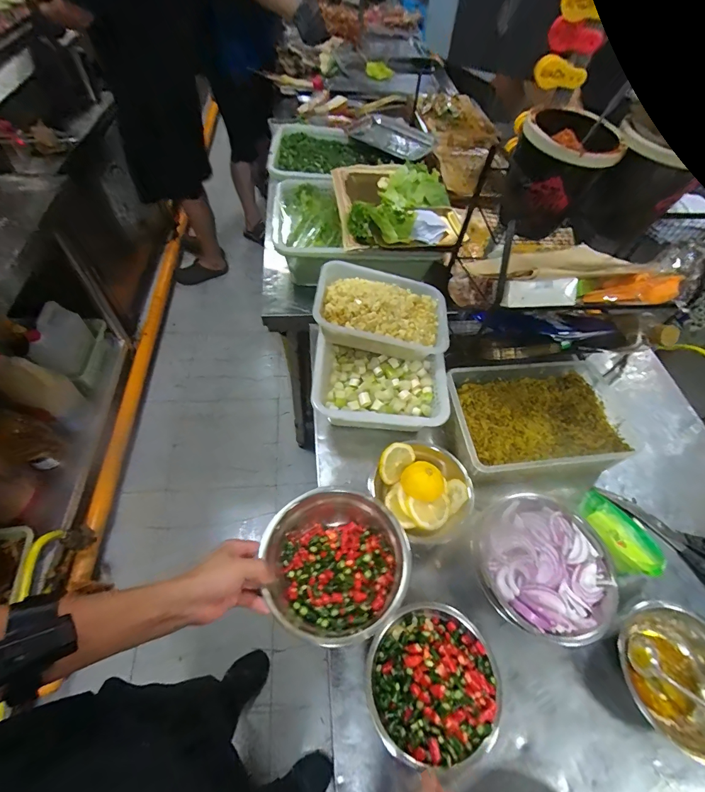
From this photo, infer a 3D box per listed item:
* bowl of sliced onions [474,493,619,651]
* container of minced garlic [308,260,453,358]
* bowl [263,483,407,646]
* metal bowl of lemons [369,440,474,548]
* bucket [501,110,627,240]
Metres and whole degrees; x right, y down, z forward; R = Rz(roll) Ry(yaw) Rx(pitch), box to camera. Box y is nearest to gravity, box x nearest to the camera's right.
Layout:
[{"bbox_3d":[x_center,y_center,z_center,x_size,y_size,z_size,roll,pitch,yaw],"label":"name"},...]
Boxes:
[{"bbox_3d":[0.273,0.249,0.548,0.171,0.078,0.193,-25,62,-19],"label":"bowl of sliced onions"},{"bbox_3d":[0.058,-0.166,0.724,0.247,0.095,0.193,3,57,-2],"label":"container of minced garlic"},{"bbox_3d":[-0.021,0.219,0.507,0.178,0.061,0.187,2,57,-3],"label":"bowl"},{"bbox_3d":[0.122,0.151,0.618,0.139,0.059,0.159,-30,64,-21],"label":"metal bowl of lemons"},{"bbox_3d":[0.275,-0.298,0.520,0.116,0.123,0.134,27,59,13],"label":"bucket"}]

